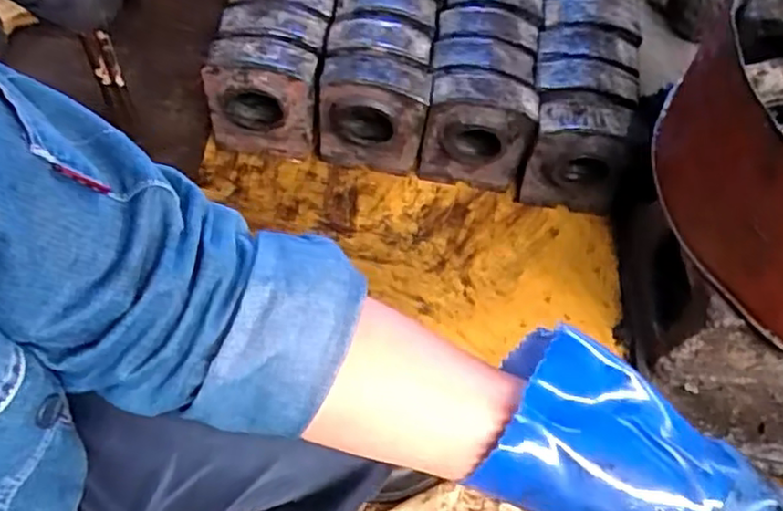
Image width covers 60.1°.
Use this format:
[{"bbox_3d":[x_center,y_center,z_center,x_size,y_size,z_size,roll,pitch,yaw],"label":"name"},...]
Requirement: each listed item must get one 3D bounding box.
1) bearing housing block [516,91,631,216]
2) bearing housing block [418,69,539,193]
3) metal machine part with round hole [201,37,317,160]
[{"bbox_3d":[0.275,-0.146,1.010,0.145,0.174,0.095,12,60,3],"label":"bearing housing block"},{"bbox_3d":[0.128,-0.187,1.023,0.152,0.177,0.081,8,60,1],"label":"bearing housing block"},{"bbox_3d":[-0.193,-0.231,1.021,0.156,0.179,0.082,2,60,-3],"label":"metal machine part with round hole"}]

